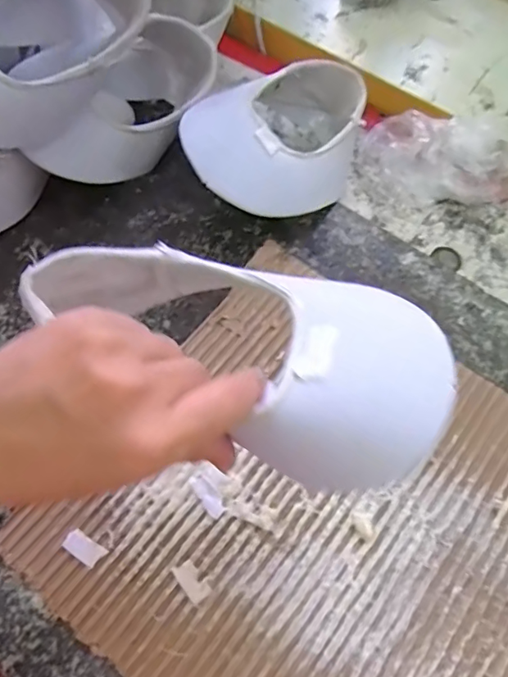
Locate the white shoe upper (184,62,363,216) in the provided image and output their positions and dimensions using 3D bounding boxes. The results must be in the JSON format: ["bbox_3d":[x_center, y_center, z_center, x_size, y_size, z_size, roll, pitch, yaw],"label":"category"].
[{"bbox_3d":[0.026,-0.163,0.422,0.179,0.053,0.119,-40,70,-17],"label":"white shoe upper"}]

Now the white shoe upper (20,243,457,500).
[{"bbox_3d":[-0.001,0.001,0.237,0.174,0.052,0.091,26,66,12],"label":"white shoe upper"}]

